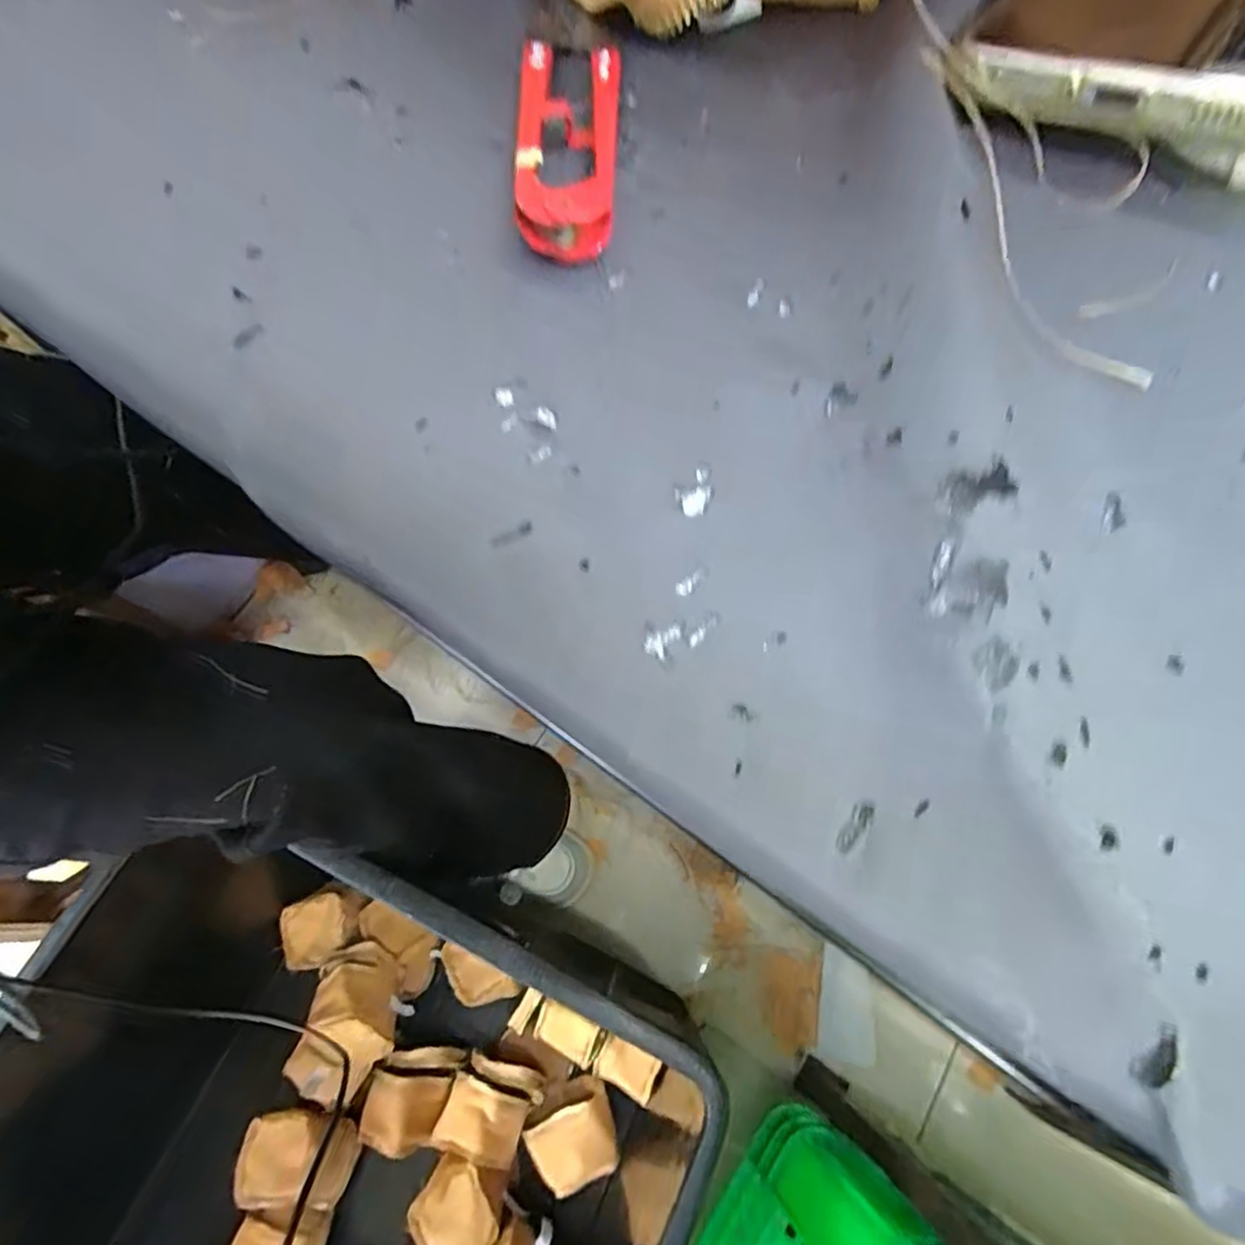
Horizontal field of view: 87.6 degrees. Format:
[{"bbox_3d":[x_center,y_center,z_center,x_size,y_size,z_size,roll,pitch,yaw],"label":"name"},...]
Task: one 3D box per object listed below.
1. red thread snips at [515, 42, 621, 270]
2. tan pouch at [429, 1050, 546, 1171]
[{"bbox_3d":[-0.014,-0.116,0.153,0.024,0.010,0.077,1,67,2],"label":"red thread snips"},{"bbox_3d":[-0.134,0.485,0.642,0.082,0.025,0.092,22,70,10],"label":"tan pouch"}]

